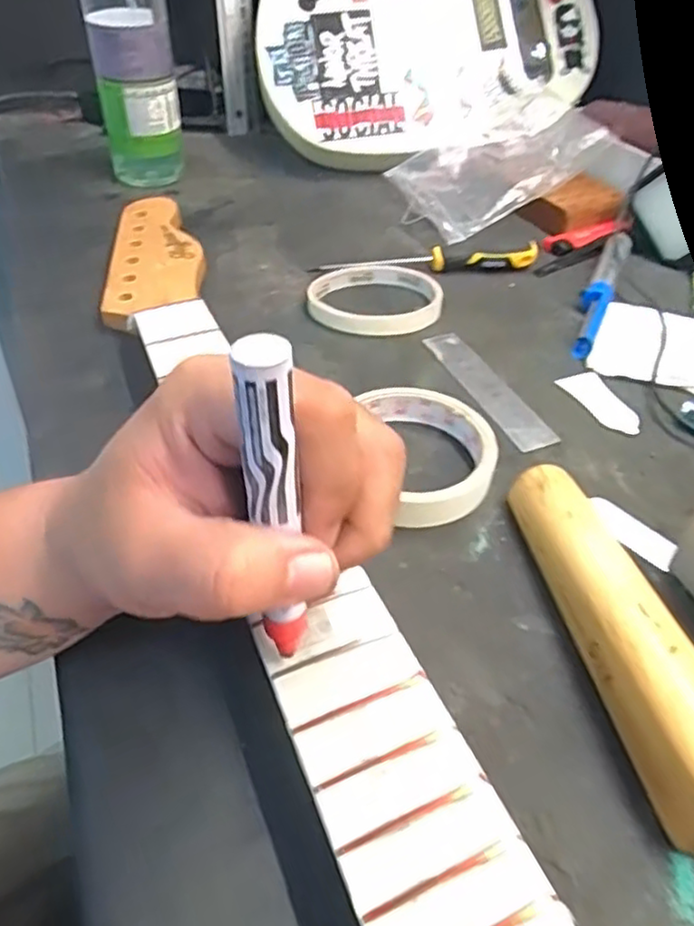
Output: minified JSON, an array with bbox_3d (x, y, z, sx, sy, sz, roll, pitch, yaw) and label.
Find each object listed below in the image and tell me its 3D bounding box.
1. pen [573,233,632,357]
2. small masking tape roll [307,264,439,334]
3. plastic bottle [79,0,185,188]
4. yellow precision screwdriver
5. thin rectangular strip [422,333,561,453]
[{"bbox_3d":[0.185,-0.127,0.490,0.019,0.016,0.166,20,47,18],"label":"pen"},{"bbox_3d":[0.019,-0.118,0.480,0.092,0.013,0.074,0,44,-3],"label":"small masking tape roll"},{"bbox_3d":[-0.182,-0.346,0.567,0.067,0.215,0.054,-9,45,-12],"label":"plastic bottle"},{"bbox_3d":[0.060,-0.156,0.515,0.172,0.015,0.020,-4,44,-6],"label":"yellow precision screwdriver"},{"bbox_3d":[0.086,-0.047,0.418,0.027,0.004,0.119,-16,47,-18],"label":"thin rectangular strip"}]

